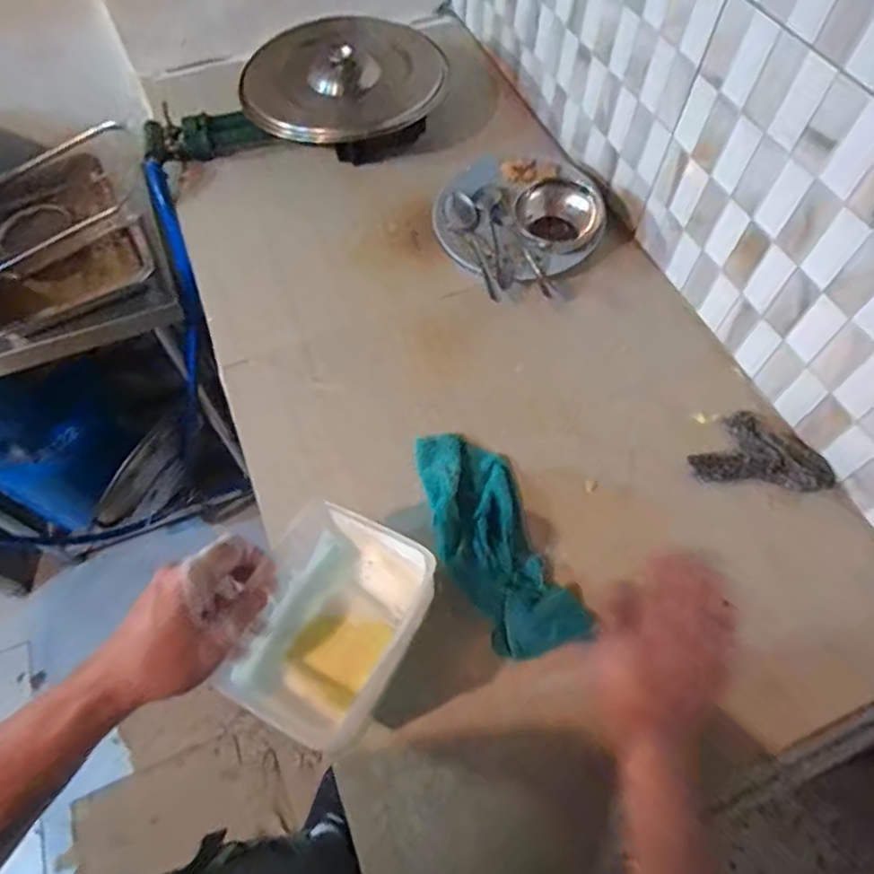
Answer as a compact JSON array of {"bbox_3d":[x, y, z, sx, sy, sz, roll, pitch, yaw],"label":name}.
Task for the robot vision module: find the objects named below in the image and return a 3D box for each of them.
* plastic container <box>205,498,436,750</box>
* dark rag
[{"bbox_3d":[-0.089,0.156,0.484,0.130,0.082,0.165,23,63,14],"label":"plastic container"},{"bbox_3d":[0.357,0.014,0.655,0.142,0.016,0.086,5,60,4],"label":"dark rag"}]

